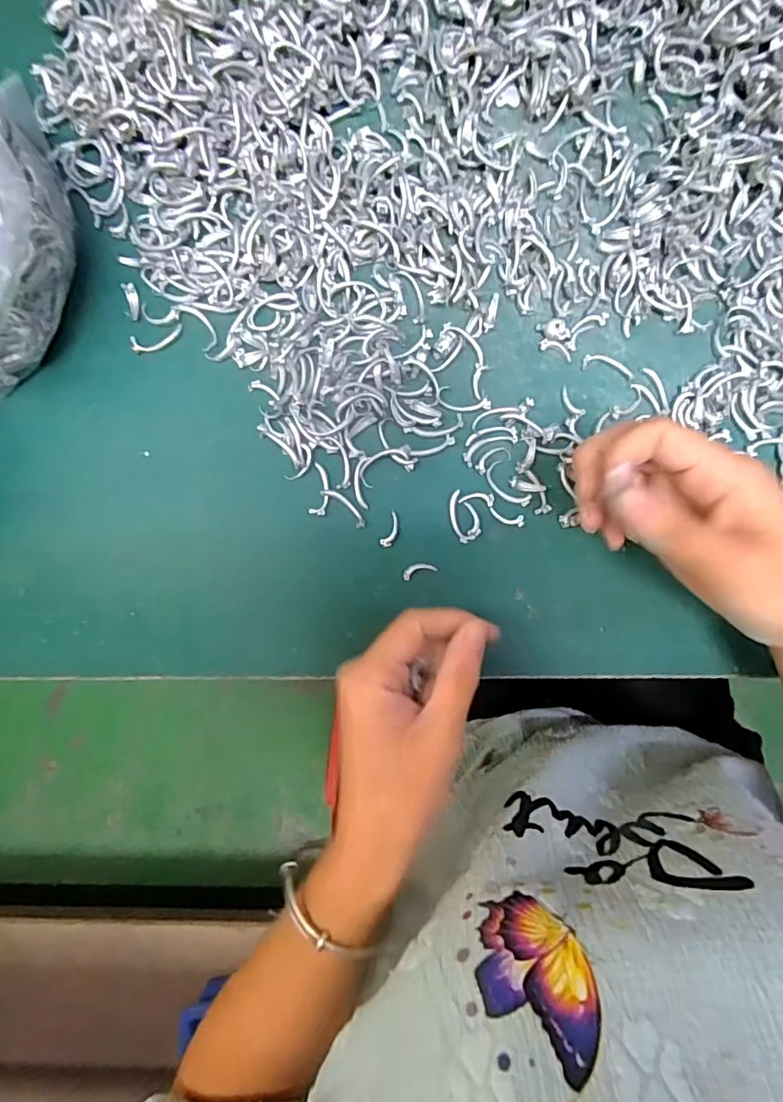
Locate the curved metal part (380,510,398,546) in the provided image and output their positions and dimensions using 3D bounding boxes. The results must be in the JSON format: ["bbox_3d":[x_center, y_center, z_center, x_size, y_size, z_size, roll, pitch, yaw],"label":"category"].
[{"bbox_3d":[0.000,-0.012,0.300,0.007,0.004,0.020,21,93,-1],"label":"curved metal part"}]

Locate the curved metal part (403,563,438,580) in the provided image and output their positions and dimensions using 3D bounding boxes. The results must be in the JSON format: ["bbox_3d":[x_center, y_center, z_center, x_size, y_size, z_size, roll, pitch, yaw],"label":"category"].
[{"bbox_3d":[0.016,0.011,0.301,0.020,0.004,0.008,-17,93,1],"label":"curved metal part"}]

